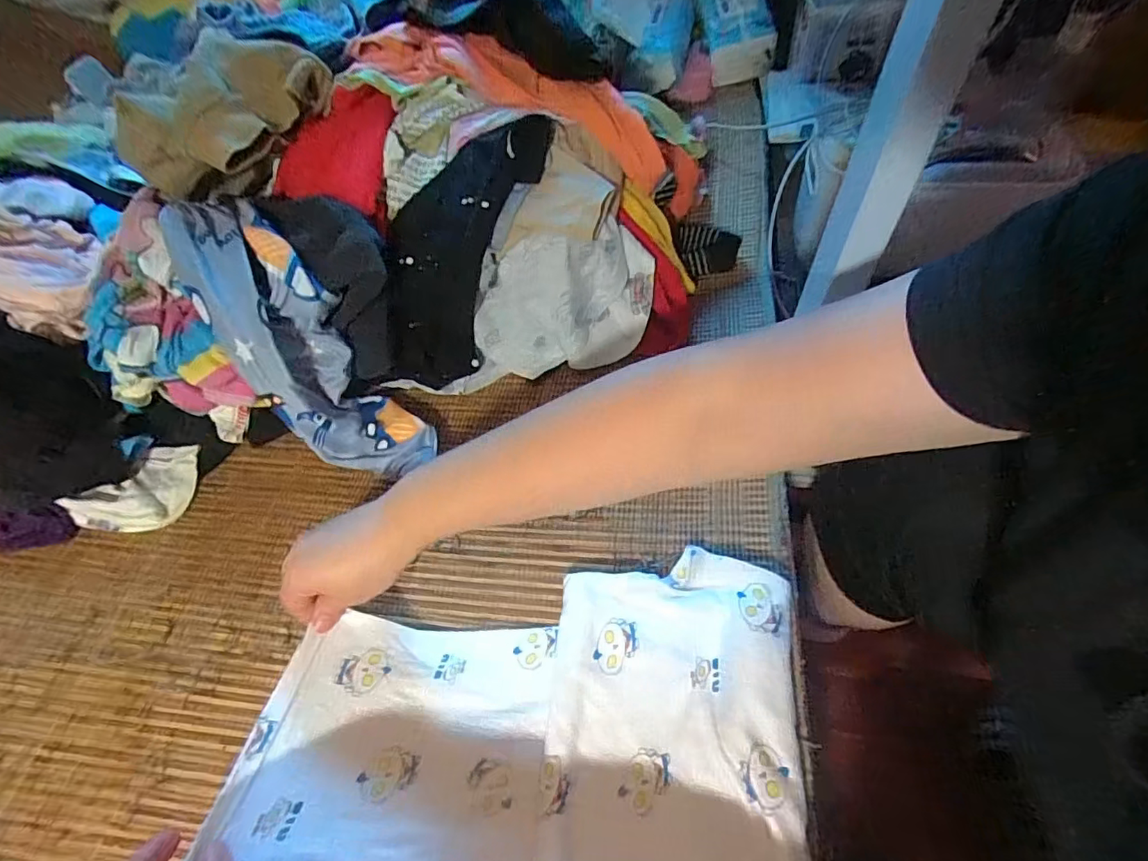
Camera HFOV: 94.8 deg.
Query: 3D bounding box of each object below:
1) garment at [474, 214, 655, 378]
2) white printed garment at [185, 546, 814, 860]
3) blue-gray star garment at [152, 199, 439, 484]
[{"bbox_3d":[-0.008,-0.115,0.502,0.170,0.128,0.066,-16,56,-6],"label":"garment"},{"bbox_3d":[-0.026,0.186,0.344,0.328,0.053,0.213,3,54,6],"label":"white printed garment"},{"bbox_3d":[-0.245,-0.075,0.465,0.093,0.076,0.302,-41,105,-24],"label":"blue-gray star garment"}]

